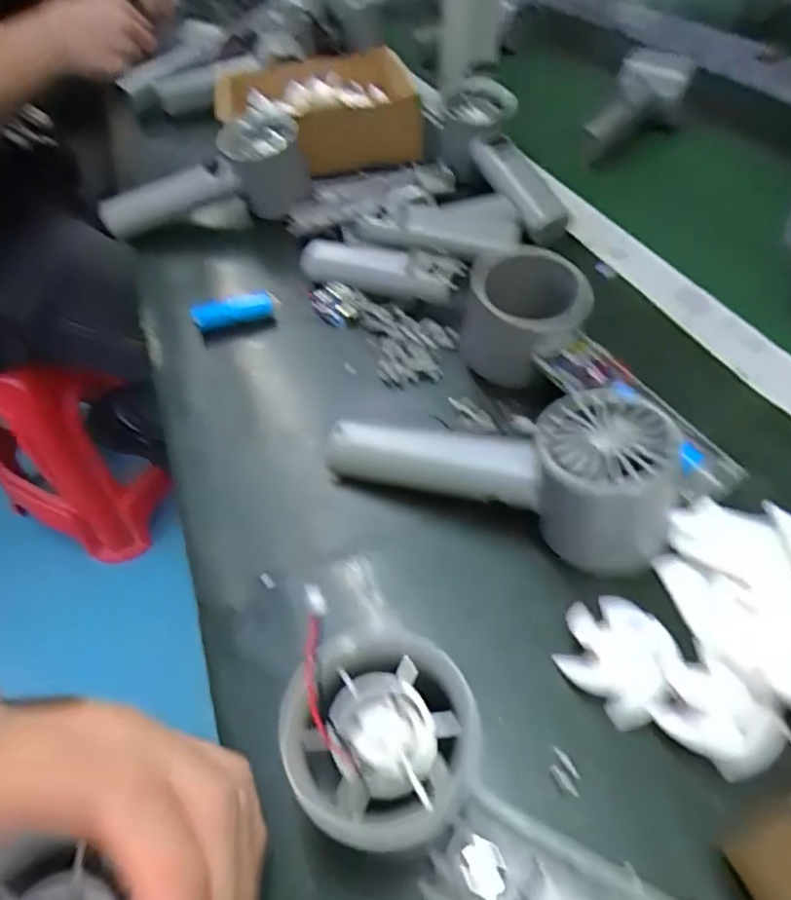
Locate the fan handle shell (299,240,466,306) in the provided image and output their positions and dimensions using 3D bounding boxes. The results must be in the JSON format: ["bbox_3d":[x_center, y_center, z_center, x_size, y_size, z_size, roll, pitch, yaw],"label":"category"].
[{"bbox_3d":[-0.014,-0.117,0.401,0.114,0.025,0.030,15,51,18],"label":"fan handle shell"}]

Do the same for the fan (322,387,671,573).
[{"bbox_3d":[0.043,0.000,0.271,0.157,0.054,0.048,17,52,19],"label":"fan"}]

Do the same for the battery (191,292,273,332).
[{"bbox_3d":[-0.106,-0.091,0.391,0.050,0.012,0.013,-21,50,-14],"label":"battery"}]

